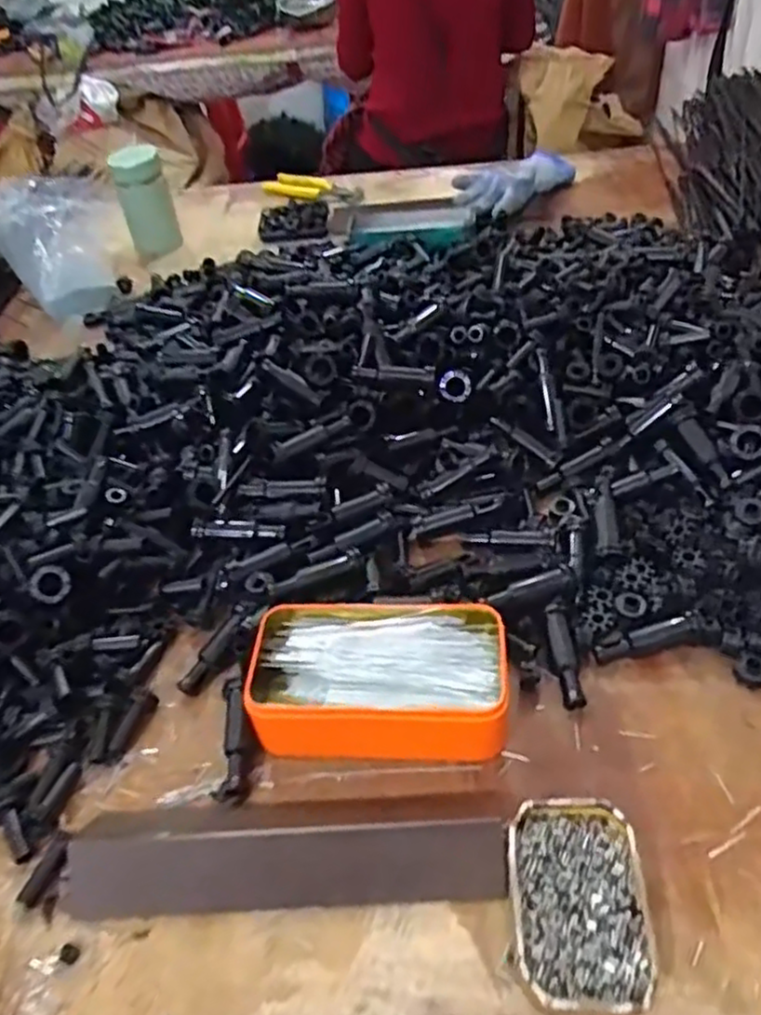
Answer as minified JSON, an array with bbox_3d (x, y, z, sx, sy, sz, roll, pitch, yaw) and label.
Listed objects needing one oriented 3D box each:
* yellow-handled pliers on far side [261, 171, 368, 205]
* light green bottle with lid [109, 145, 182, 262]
[{"bbox_3d":[-0.095,-0.474,1.051,0.159,0.021,0.053,14,48,20],"label":"yellow-handled pliers on far side"},{"bbox_3d":[-0.308,-0.402,0.941,0.063,0.134,0.056,-16,45,-9],"label":"light green bottle with lid"}]

